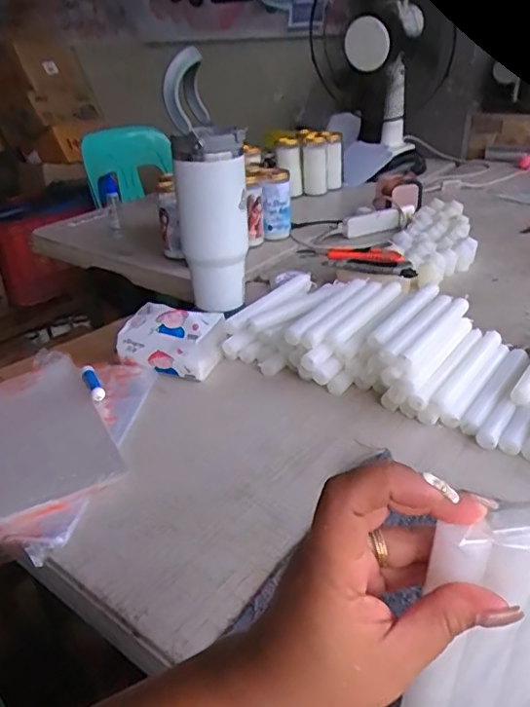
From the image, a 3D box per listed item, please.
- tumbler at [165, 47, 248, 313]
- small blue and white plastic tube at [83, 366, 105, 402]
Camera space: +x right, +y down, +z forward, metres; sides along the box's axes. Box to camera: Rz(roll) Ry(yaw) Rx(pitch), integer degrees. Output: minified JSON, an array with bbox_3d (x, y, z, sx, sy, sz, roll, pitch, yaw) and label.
[{"bbox_3d":[-0.076,-0.227,0.784,0.097,0.324,0.102,-4,30,-4],"label":"tumbler"},{"bbox_3d":[-0.207,0.037,0.664,0.016,0.019,0.070,-15,32,-21],"label":"small blue and white plastic tube"}]

